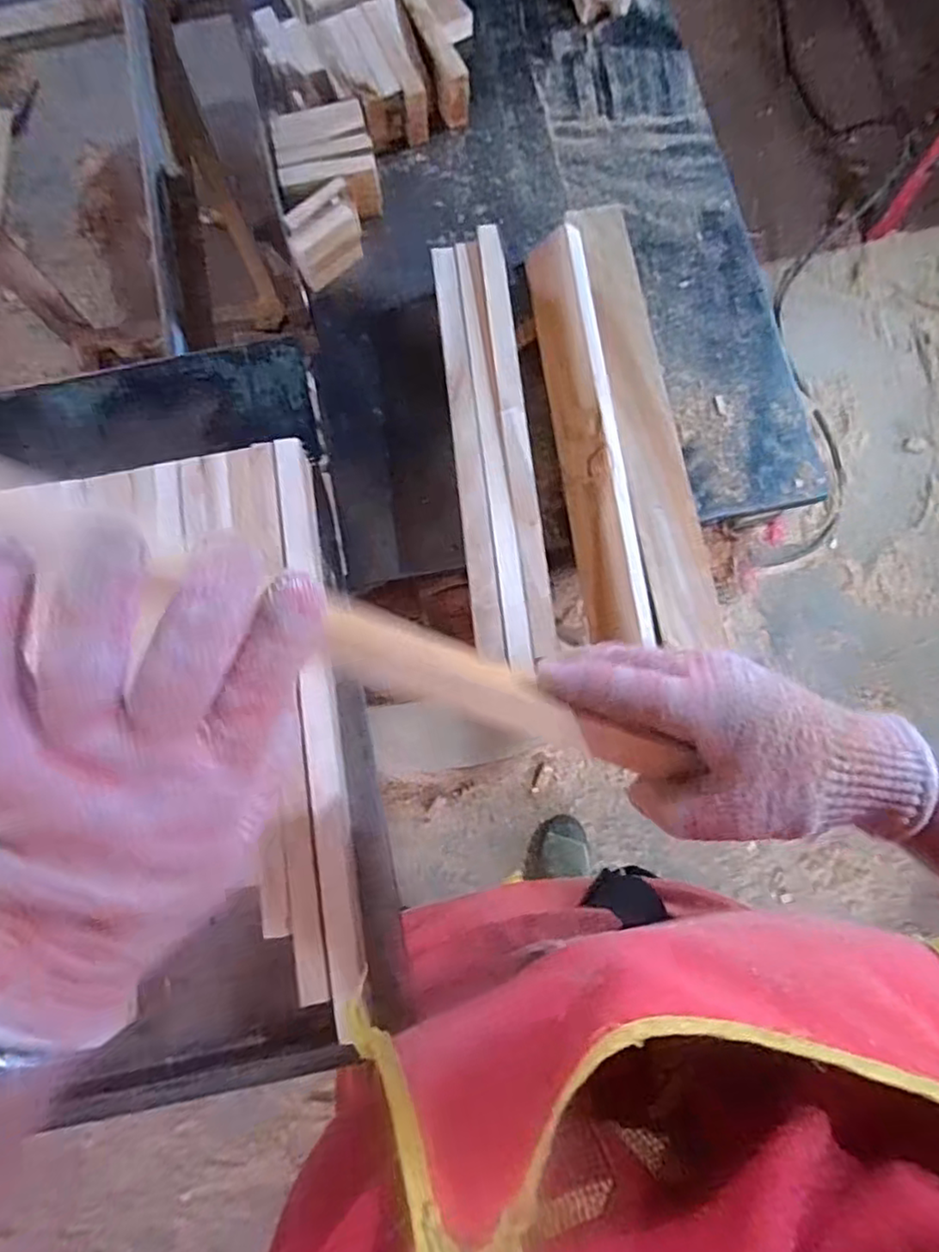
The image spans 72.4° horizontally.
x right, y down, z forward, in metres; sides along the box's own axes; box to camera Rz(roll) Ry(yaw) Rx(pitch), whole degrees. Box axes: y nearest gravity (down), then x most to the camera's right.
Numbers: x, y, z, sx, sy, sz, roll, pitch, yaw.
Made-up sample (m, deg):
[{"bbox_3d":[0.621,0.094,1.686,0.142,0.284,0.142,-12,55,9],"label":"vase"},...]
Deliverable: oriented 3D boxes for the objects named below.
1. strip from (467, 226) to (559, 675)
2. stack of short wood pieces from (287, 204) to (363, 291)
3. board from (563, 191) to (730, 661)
[{"bbox_3d":[0.034,-0.154,0.508,0.024,0.020,0.353,-8,78,3],"label":"strip"},{"bbox_3d":[-0.125,-0.336,0.570,0.064,0.046,0.025,-35,80,-7],"label":"stack of short wood pieces"},{"bbox_3d":[0.142,-0.172,0.519,0.050,0.016,0.379,-10,78,3],"label":"board"}]

